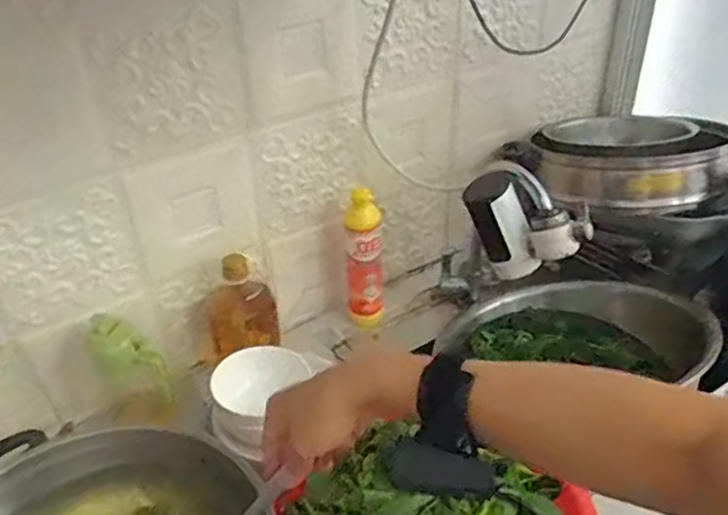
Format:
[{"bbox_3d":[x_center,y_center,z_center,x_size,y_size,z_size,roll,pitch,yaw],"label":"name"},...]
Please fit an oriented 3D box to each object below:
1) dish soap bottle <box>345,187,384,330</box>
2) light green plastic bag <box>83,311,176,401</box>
[{"bbox_3d":[0.002,0.008,1.085,0.055,0.264,0.067,-4,36,-2],"label":"dish soap bottle"},{"bbox_3d":[-0.296,0.131,0.872,0.143,0.054,0.051,43,38,-12],"label":"light green plastic bag"}]

